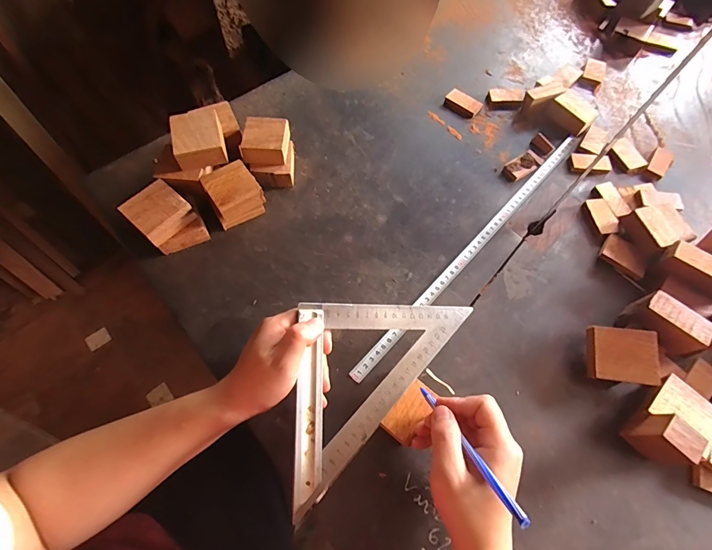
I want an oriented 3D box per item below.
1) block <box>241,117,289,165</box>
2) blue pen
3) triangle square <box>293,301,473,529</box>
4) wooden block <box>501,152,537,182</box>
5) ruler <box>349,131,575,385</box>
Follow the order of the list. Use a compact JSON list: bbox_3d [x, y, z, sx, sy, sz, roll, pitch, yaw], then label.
[{"bbox_3d":[-0.118,-0.177,0.478,0.054,0.025,0.059,3,64,-2],"label":"block"},{"bbox_3d":[0.089,0.138,0.297,0.008,0.005,0.137,-22,29,-13],"label":"blue pen"},{"bbox_3d":[-0.005,0.080,0.354,0.248,0.012,0.130,-44,95,-21],"label":"triangle square"},{"bbox_3d":[0.238,-0.155,0.523,0.053,0.009,0.028,-31,70,-16],"label":"wooden block"},{"bbox_3d":[0.161,-0.045,0.473,0.016,0.004,0.476,41,70,13],"label":"ruler"}]

